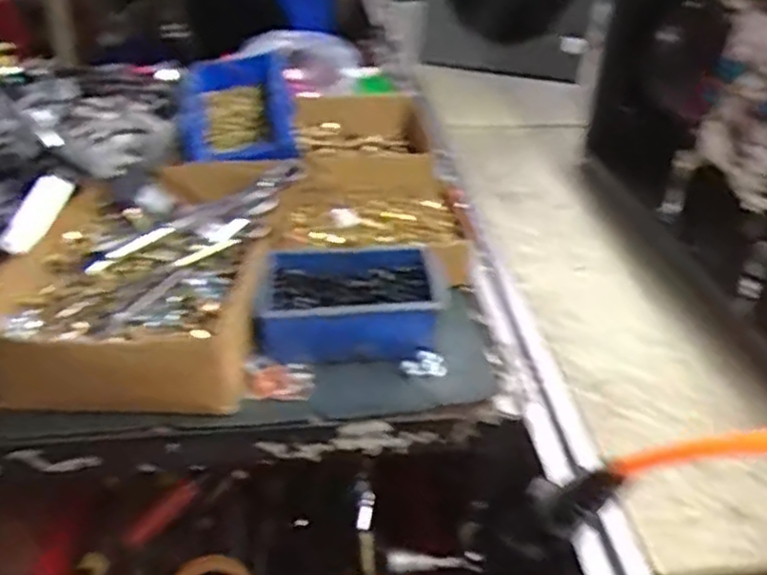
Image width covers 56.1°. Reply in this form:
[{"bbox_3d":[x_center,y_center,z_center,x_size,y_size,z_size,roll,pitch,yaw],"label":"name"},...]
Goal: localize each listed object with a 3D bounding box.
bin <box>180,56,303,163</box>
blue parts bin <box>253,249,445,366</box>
[{"bbox_3d":[-0.153,-0.186,0.759,0.108,0.073,0.114,-4,36,-8],"label":"bin"},{"bbox_3d":[-0.027,0.014,0.587,0.142,0.056,0.097,-1,36,-3],"label":"blue parts bin"}]

